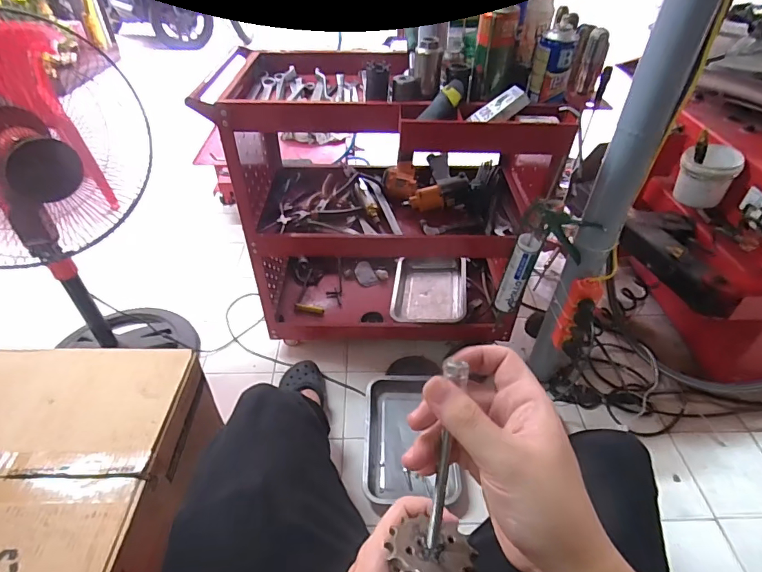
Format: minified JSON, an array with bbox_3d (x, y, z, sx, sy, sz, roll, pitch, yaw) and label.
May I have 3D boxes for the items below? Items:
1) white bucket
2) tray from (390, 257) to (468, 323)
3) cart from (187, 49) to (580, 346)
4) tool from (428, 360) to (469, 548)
[{"bbox_3d":[0.820,-0.279,1.121,0.120,0.132,0.120,0,42,0],"label":"white bucket"},{"bbox_3d":[0.146,0.014,1.338,0.217,0.060,0.300,4,42,4],"label":"tray"},{"bbox_3d":[0.029,-0.218,1.141,0.706,0.694,0.419,3,42,2],"label":"cart"},{"bbox_3d":[0.039,0.105,0.271,0.015,0.121,0.007,7,10,7],"label":"tool"}]

